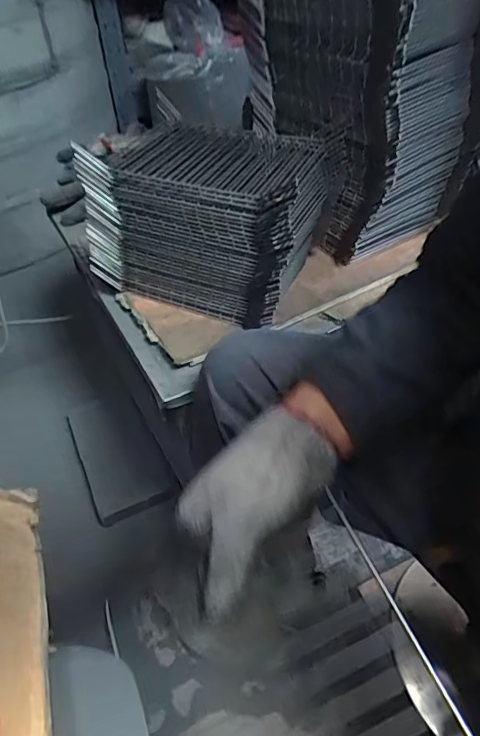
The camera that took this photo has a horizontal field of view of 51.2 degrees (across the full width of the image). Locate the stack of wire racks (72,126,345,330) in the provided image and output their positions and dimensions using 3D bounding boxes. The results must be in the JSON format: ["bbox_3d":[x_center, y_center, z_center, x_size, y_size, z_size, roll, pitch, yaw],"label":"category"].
[{"bbox_3d":[-0.033,-0.221,0.723,0.280,0.184,0.231,17,49,18],"label":"stack of wire racks"}]

